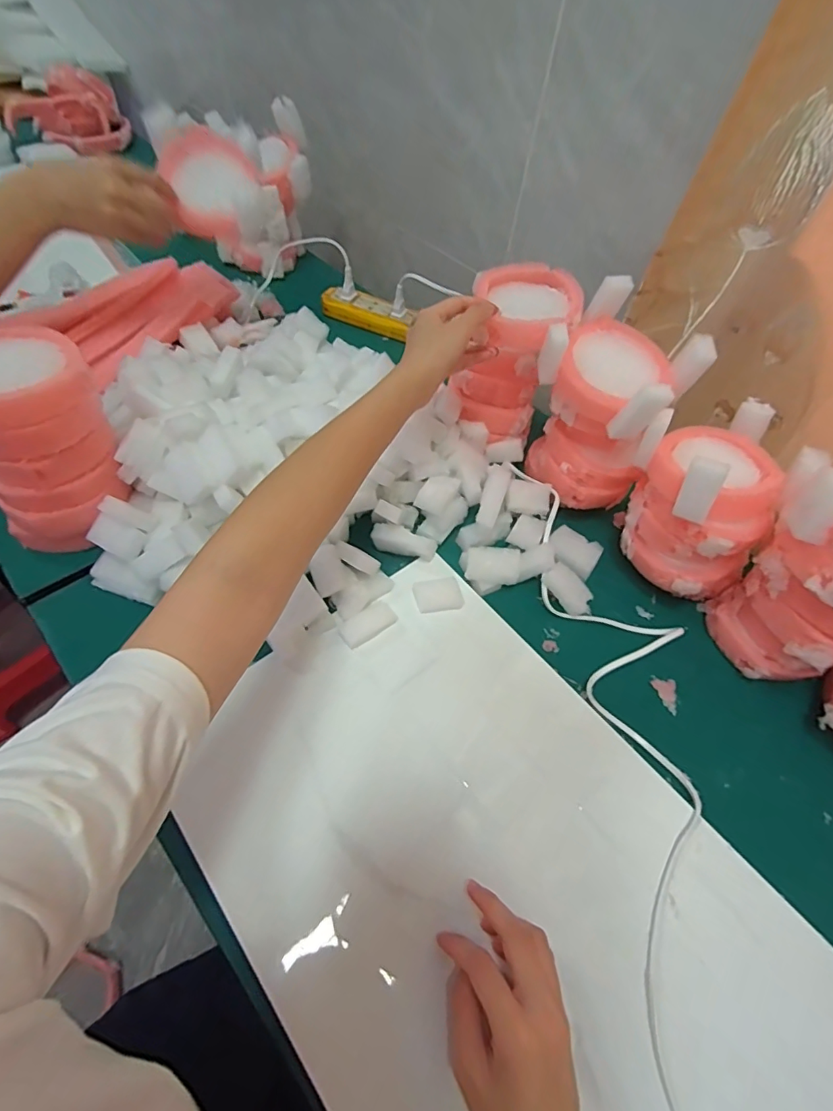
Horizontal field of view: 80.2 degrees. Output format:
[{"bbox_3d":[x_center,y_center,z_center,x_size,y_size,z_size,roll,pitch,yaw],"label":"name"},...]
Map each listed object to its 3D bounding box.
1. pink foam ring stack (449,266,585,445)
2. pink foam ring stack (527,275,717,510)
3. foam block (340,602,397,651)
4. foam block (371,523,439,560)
[{"bbox_3d":[0.105,-0.205,0.525,0.117,0.152,0.105,31,61,15],"label":"pink foam ring stack"},{"bbox_3d":[0.178,-0.136,0.479,0.123,0.168,0.104,40,59,20],"label":"pink foam ring stack"},{"bbox_3d":[-0.043,0.061,0.441,0.049,0.011,0.023,-30,63,-25],"label":"foam block"},{"bbox_3d":[-0.012,-0.013,0.485,0.063,0.025,0.019,17,54,5],"label":"foam block"}]

